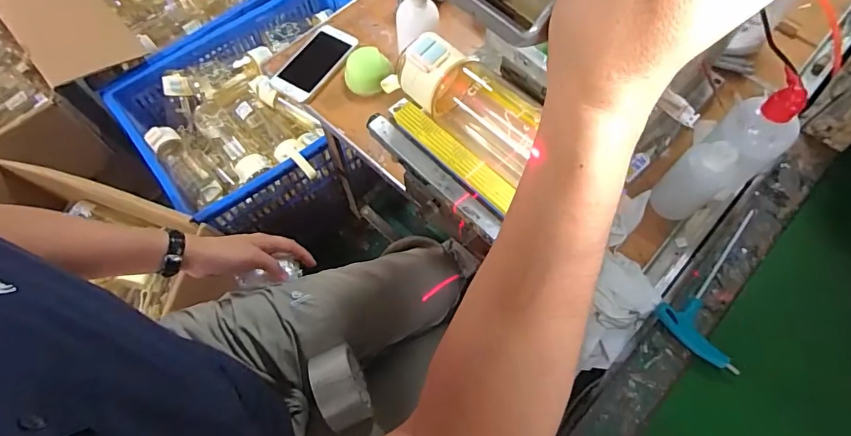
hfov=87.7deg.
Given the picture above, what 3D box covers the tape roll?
[{"bbox_3d":[-0.111,0.224,0.581,0.057,0.079,0.095,-19,67,-7],"label":"tape roll"}]

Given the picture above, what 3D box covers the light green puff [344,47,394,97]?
[{"bbox_3d":[-0.097,-0.241,0.729,0.072,0.028,0.079,-1,66,1],"label":"light green puff"}]

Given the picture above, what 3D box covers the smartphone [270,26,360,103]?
[{"bbox_3d":[-0.190,-0.266,0.752,0.082,0.010,0.154,33,70,15],"label":"smartphone"}]

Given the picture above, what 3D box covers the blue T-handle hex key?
[{"bbox_3d":[0.351,0.080,0.496,0.192,0.018,0.091,-38,70,-15],"label":"blue T-handle hex key"}]

